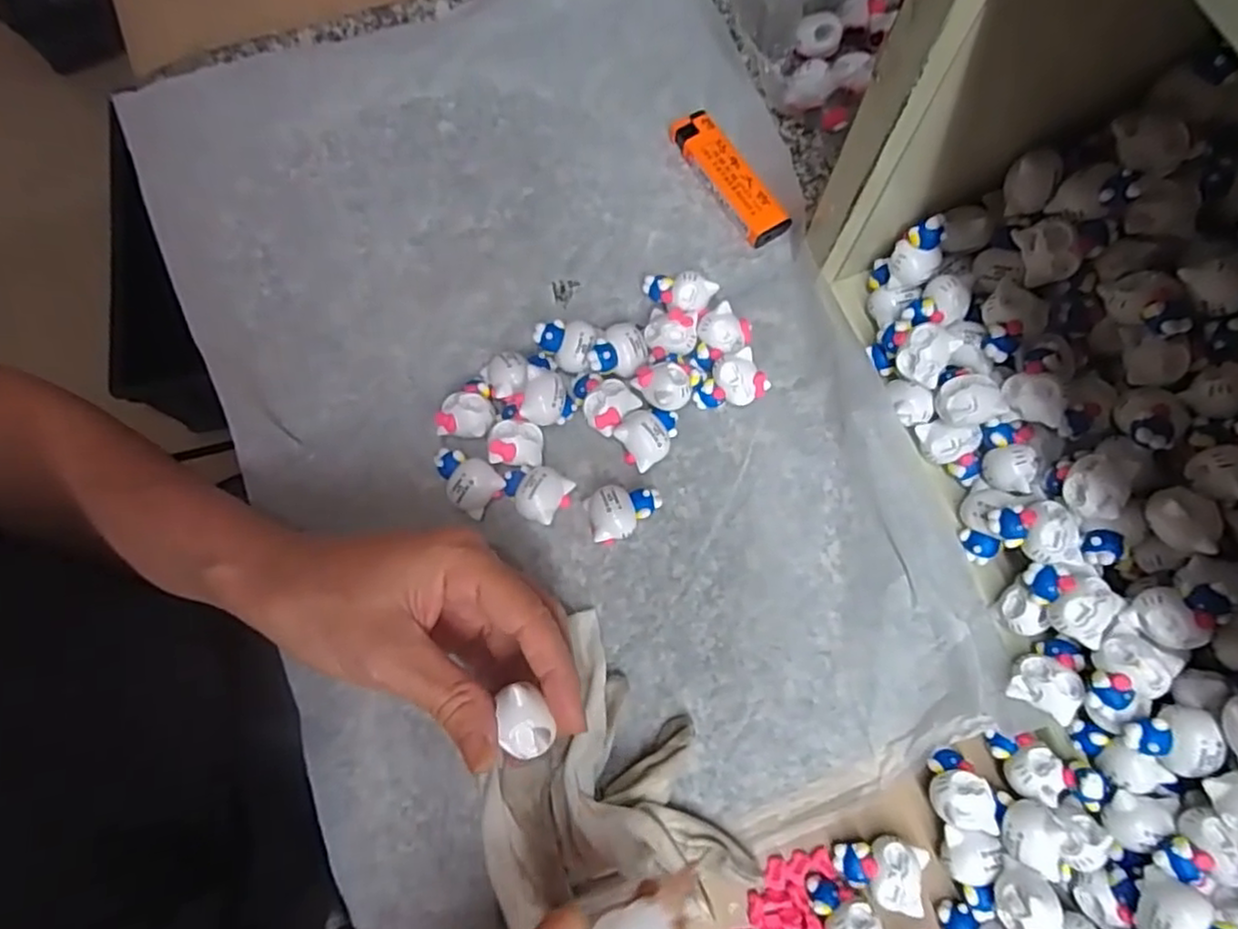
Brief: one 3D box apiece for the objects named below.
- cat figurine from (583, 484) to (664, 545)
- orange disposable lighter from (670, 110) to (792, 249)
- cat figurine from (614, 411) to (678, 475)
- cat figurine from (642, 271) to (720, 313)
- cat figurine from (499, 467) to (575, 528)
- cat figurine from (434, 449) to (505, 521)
[{"bbox_3d":[0.003,0.022,0.324,0.034,0.021,0.025,-18,76,-5],"label":"cat figurine"},{"bbox_3d":[0.058,-0.153,0.369,0.022,0.014,0.082,-33,78,-8],"label":"orange disposable lighter"},{"bbox_3d":[0.014,-0.014,0.331,0.031,0.019,0.024,-43,79,-10],"label":"cat figurine"},{"bbox_3d":[0.029,-0.086,0.347,0.035,0.018,0.018,18,76,5],"label":"cat figurine"},{"bbox_3d":[-0.039,0.014,0.326,0.031,0.021,0.024,28,77,7],"label":"cat figurine"},{"bbox_3d":[-0.073,0.008,0.326,0.034,0.015,0.024,31,77,8],"label":"cat figurine"}]

